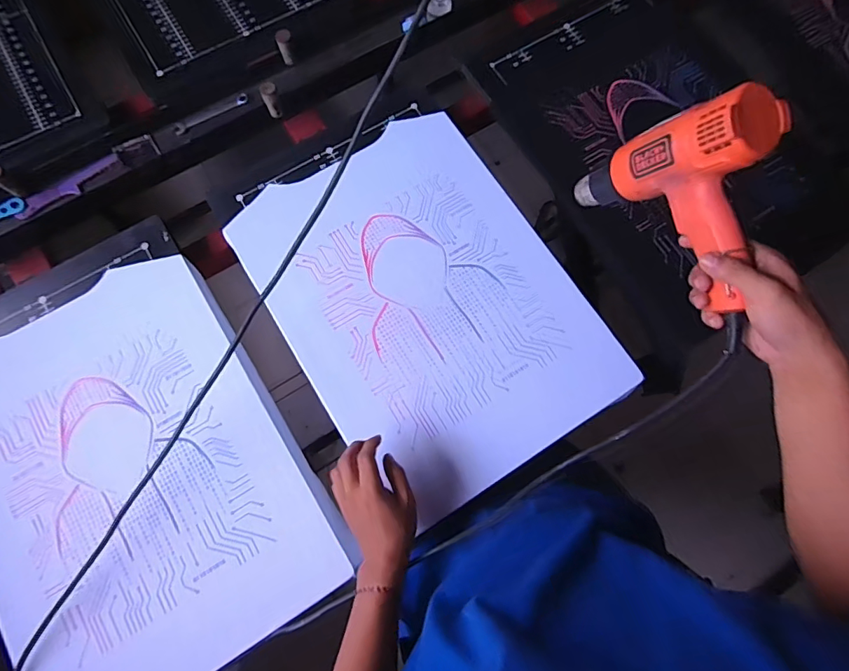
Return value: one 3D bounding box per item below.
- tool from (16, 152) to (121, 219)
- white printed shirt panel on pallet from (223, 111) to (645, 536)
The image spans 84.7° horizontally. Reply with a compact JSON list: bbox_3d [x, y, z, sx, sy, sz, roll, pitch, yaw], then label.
[{"bbox_3d":[-0.552,-0.231,0.722,0.167,0.011,0.035,-38,78,-10],"label":"tool"},{"bbox_3d":[-0.001,-0.057,0.681,0.389,0.012,0.527,-32,77,-8],"label":"white printed shirt panel on pallet"}]

